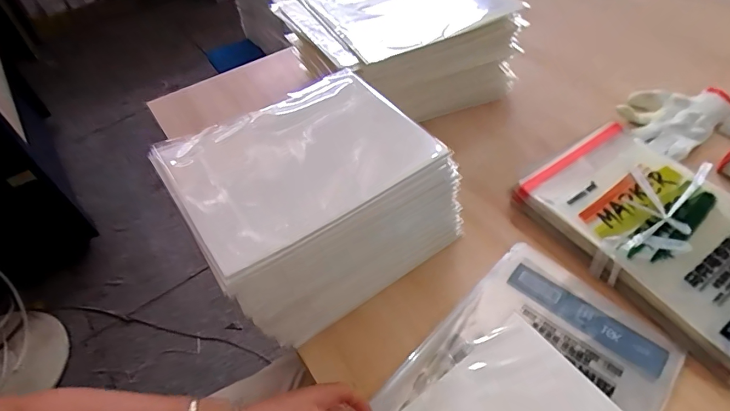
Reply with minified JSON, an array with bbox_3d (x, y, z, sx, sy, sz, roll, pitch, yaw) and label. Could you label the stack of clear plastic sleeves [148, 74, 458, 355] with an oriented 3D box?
[{"bbox_3d":[-0.066,-0.006,0.543,0.282,0.158,0.240,-31,57,-20],"label":"stack of clear plastic sleeves"}]

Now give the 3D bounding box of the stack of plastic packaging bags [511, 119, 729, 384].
[{"bbox_3d":[0.394,0.029,0.567,0.236,0.043,0.327,-31,57,-20],"label":"stack of plastic packaging bags"}]

